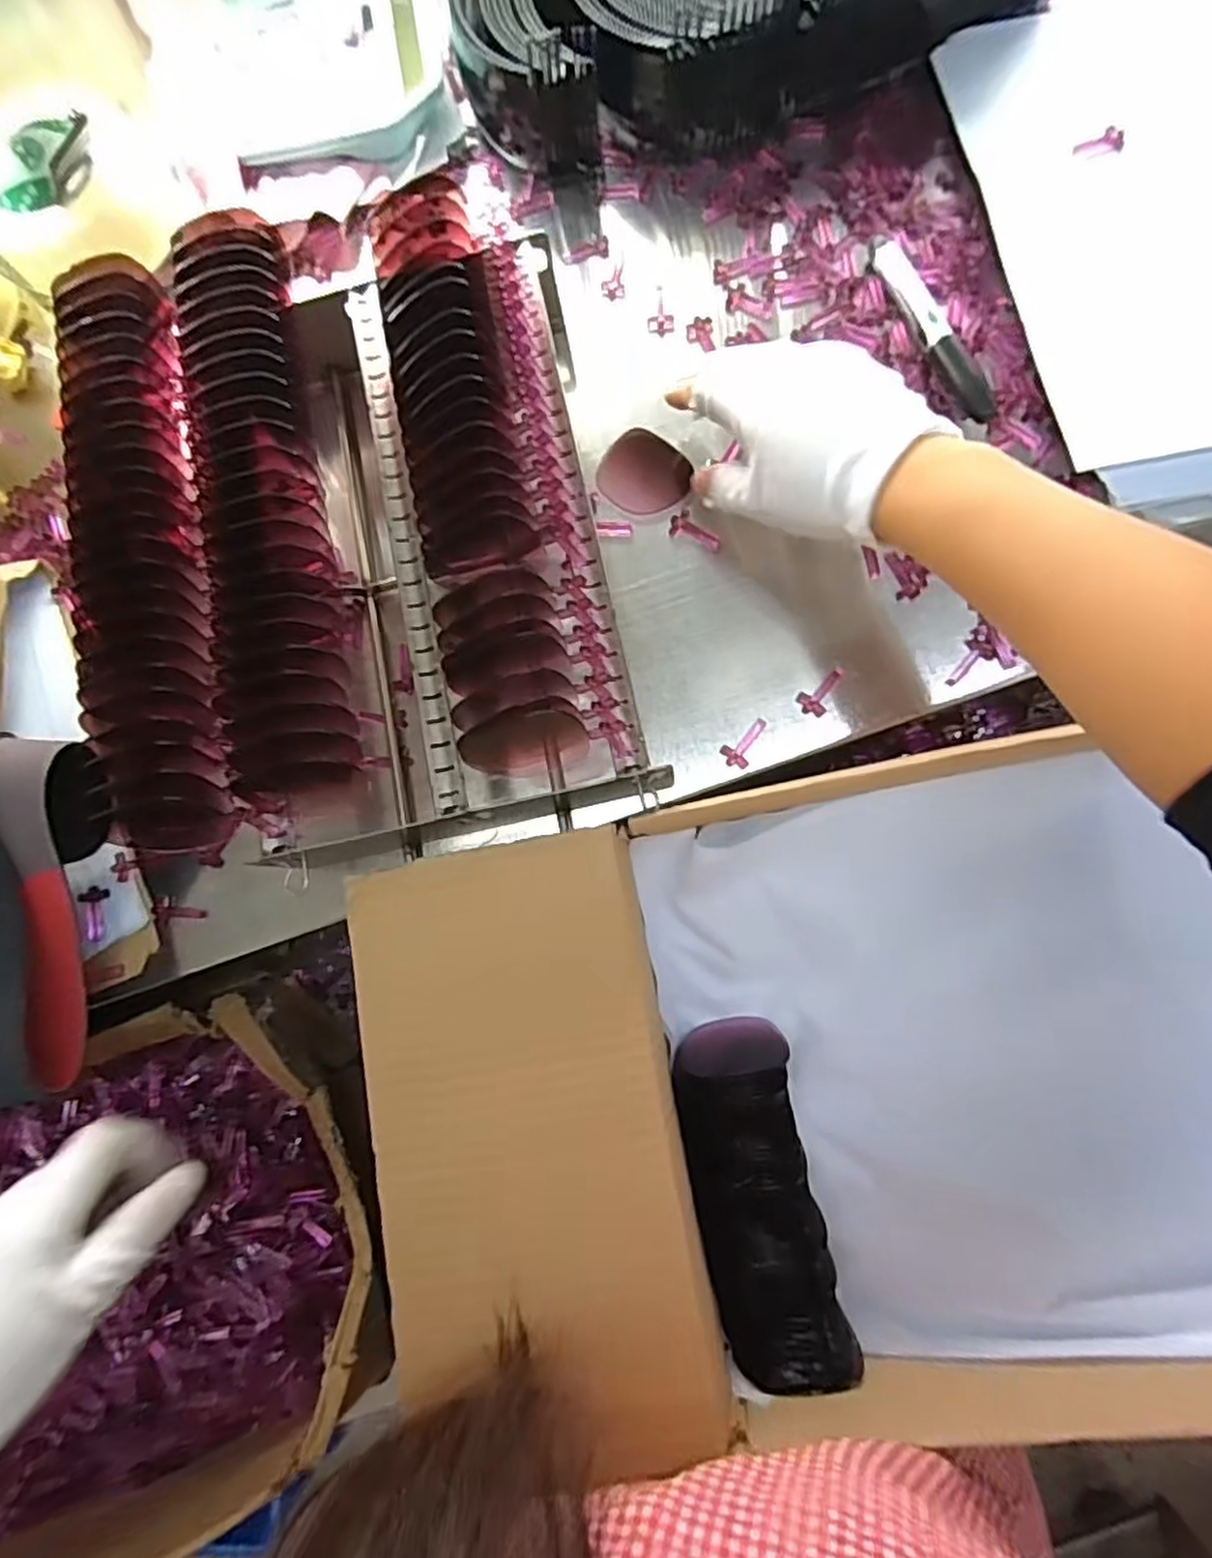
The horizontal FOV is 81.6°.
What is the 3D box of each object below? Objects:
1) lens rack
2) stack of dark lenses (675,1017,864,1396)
[{"bbox_3d":[-0.125,-0.120,0.369,0.239,0.112,0.303,-12,78,3],"label":"lens rack"},{"bbox_3d":[0.074,0.205,0.353,0.058,0.041,0.159,-13,78,3],"label":"stack of dark lenses"}]

